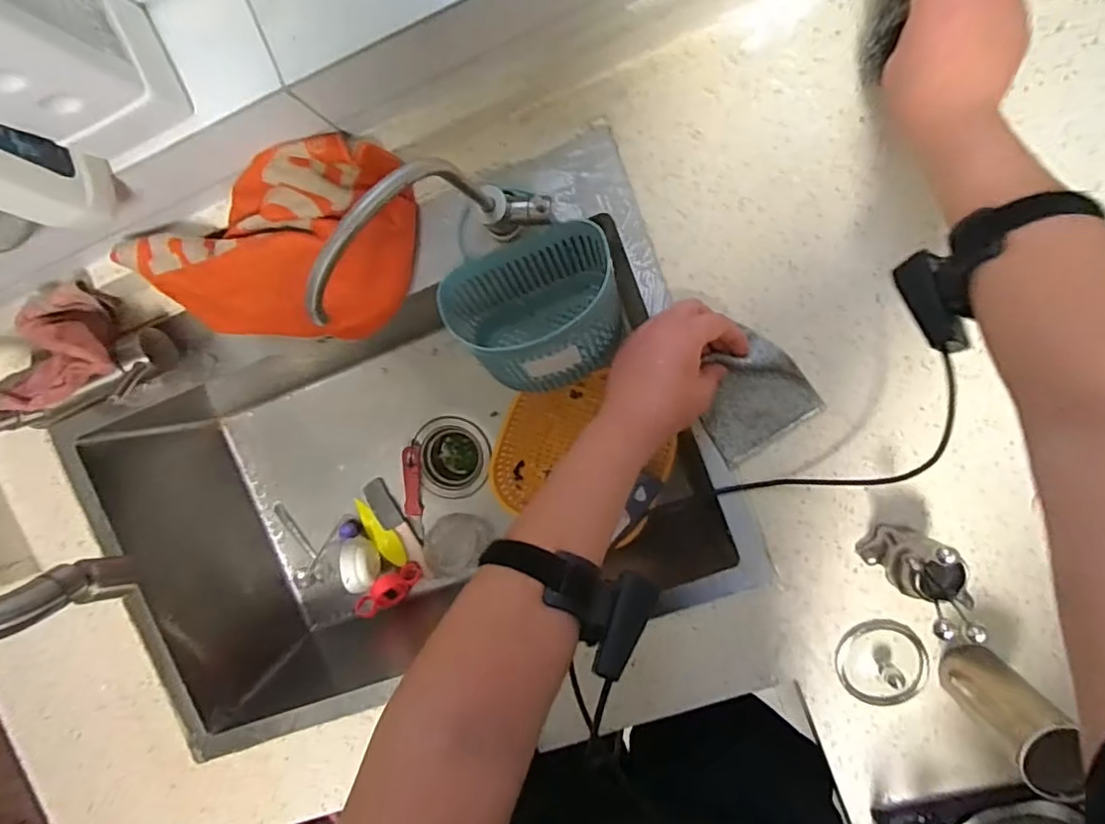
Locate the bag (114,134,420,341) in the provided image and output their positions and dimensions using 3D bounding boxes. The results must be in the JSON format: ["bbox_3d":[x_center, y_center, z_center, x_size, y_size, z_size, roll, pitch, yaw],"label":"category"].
[{"bbox_3d":[-0.229,-0.131,0.527,0.230,0.114,0.130,-18,94,9],"label":"bag"}]

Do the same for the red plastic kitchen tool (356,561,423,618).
[{"bbox_3d":[-0.216,0.236,0.786,0.094,0.019,0.042,-34,92,-24],"label":"red plastic kitchen tool"}]

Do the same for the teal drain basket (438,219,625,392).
[{"bbox_3d":[-0.015,-0.095,0.562,0.160,0.108,0.139,-28,57,4],"label":"teal drain basket"}]

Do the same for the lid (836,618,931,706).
[{"bbox_3d":[0.301,0.232,0.530,0.076,0.029,0.077,1,97,7],"label":"lid"}]

